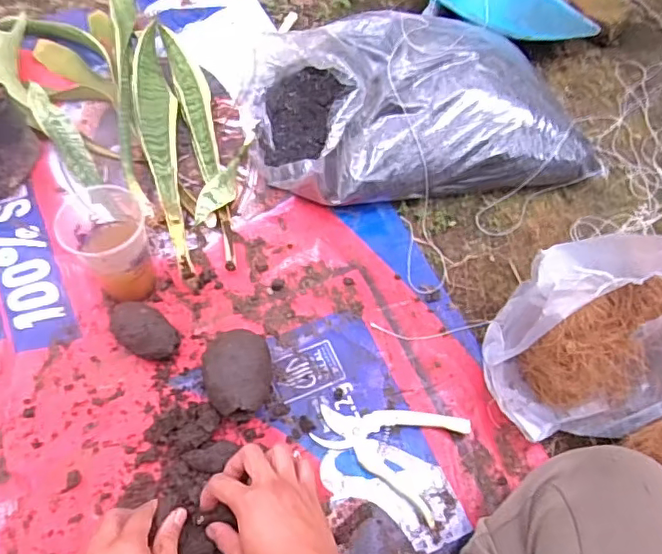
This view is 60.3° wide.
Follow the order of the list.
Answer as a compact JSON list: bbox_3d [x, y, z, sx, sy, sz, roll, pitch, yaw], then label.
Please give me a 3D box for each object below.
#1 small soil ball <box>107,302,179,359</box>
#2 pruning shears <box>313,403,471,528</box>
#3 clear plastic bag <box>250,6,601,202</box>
[{"bbox_3d":[-0.207,0.064,0.635,0.082,0.053,0.051,38,63,20],"label":"small soil ball"},{"bbox_3d":[0.058,0.170,0.592,0.144,0.015,0.103,22,56,16],"label":"pruning shears"},{"bbox_3d":[0.105,-0.237,0.774,0.434,0.151,0.284,-10,60,-6],"label":"clear plastic bag"}]

